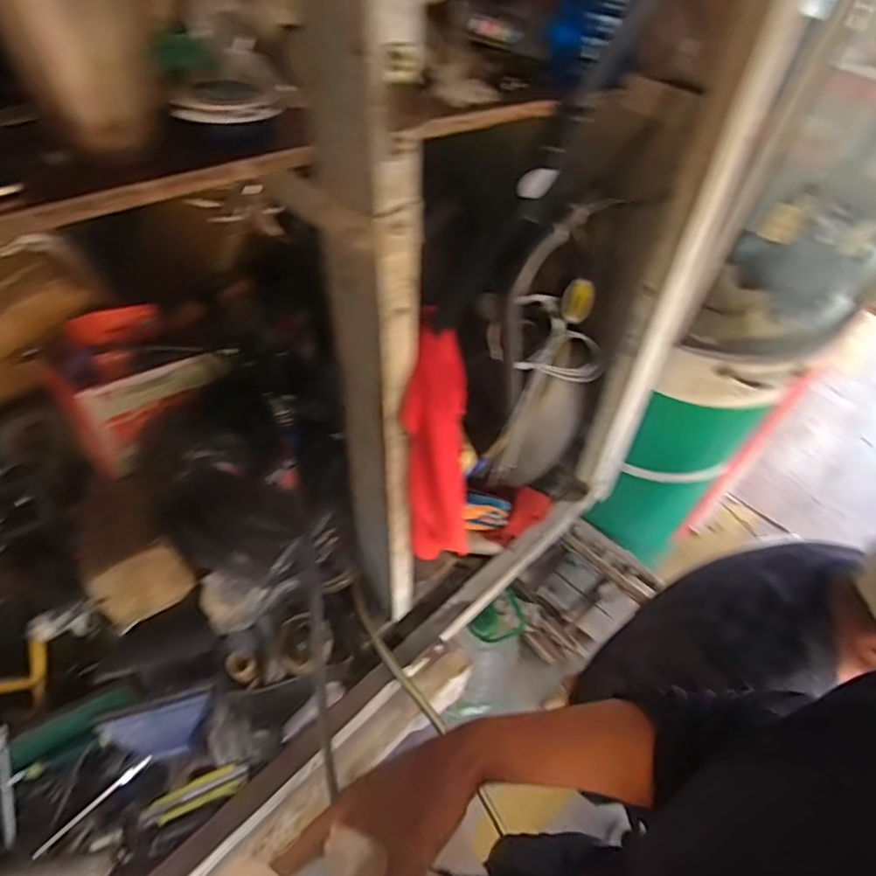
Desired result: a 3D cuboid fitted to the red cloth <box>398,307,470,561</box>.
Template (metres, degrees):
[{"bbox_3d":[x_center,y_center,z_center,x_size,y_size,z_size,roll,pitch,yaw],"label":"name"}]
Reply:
[{"bbox_3d":[0.005,0.020,0.683,0.094,0.362,0.081,5,49,-2],"label":"red cloth"}]

